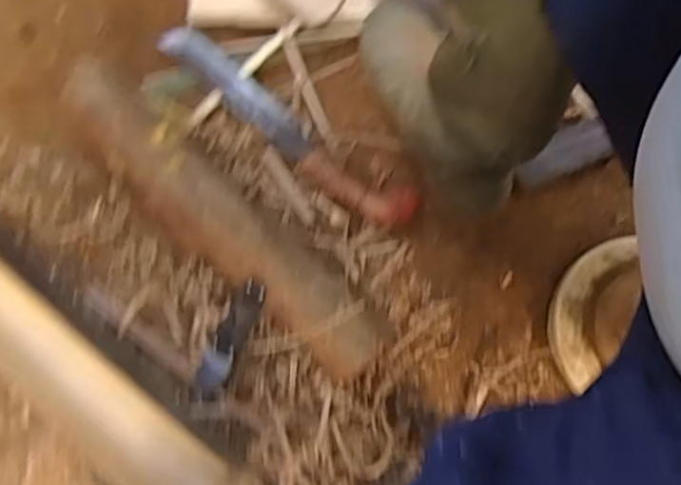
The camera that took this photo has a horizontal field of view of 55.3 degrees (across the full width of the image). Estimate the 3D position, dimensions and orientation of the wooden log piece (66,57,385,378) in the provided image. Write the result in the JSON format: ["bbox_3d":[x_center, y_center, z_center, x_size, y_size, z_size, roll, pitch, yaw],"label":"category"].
[{"bbox_3d":[-0.122,-0.022,0.661,0.407,0.081,0.077,42,77,9],"label":"wooden log piece"}]

